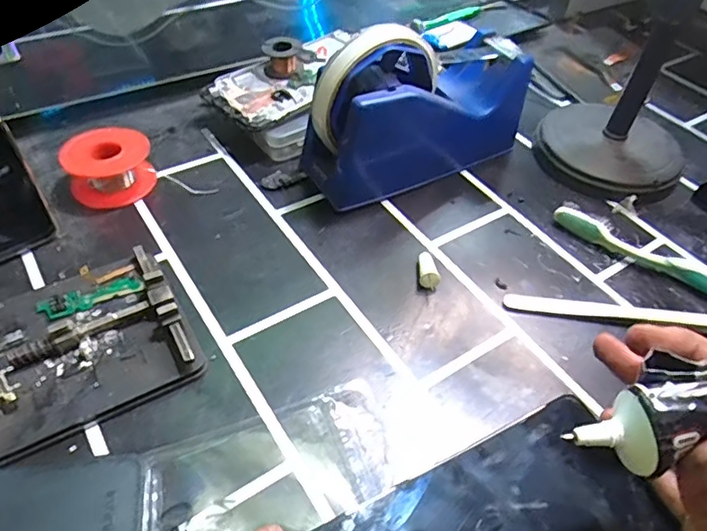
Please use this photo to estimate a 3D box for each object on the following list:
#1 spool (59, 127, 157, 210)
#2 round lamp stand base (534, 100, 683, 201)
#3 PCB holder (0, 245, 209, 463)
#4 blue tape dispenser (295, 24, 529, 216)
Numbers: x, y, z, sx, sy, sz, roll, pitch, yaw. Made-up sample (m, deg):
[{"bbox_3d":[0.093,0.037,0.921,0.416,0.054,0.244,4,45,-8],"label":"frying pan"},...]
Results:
[{"bbox_3d":[-0.160,-0.065,0.357,0.052,0.030,0.052,2,47,-2],"label":"spool"},{"bbox_3d":[0.192,-0.088,0.409,0.103,0.026,0.096,2,47,-2],"label":"round lamp stand base"},{"bbox_3d":[-0.149,0.041,0.263,0.126,0.022,0.091,-23,53,-24],"label":"PCB holder"},{"bbox_3d":[0.045,-0.108,0.364,0.160,0.100,0.056,-19,51,-21],"label":"blue tape dispenser"}]

